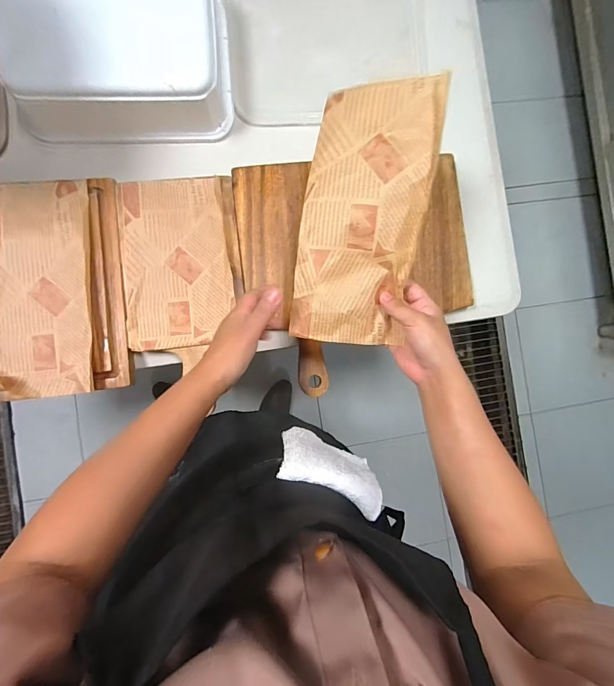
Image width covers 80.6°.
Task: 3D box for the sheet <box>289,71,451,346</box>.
[{"bbox_3d":[0.065,-0.147,0.415,0.136,0.050,0.293,13,94,-6],"label":"sheet"}]

